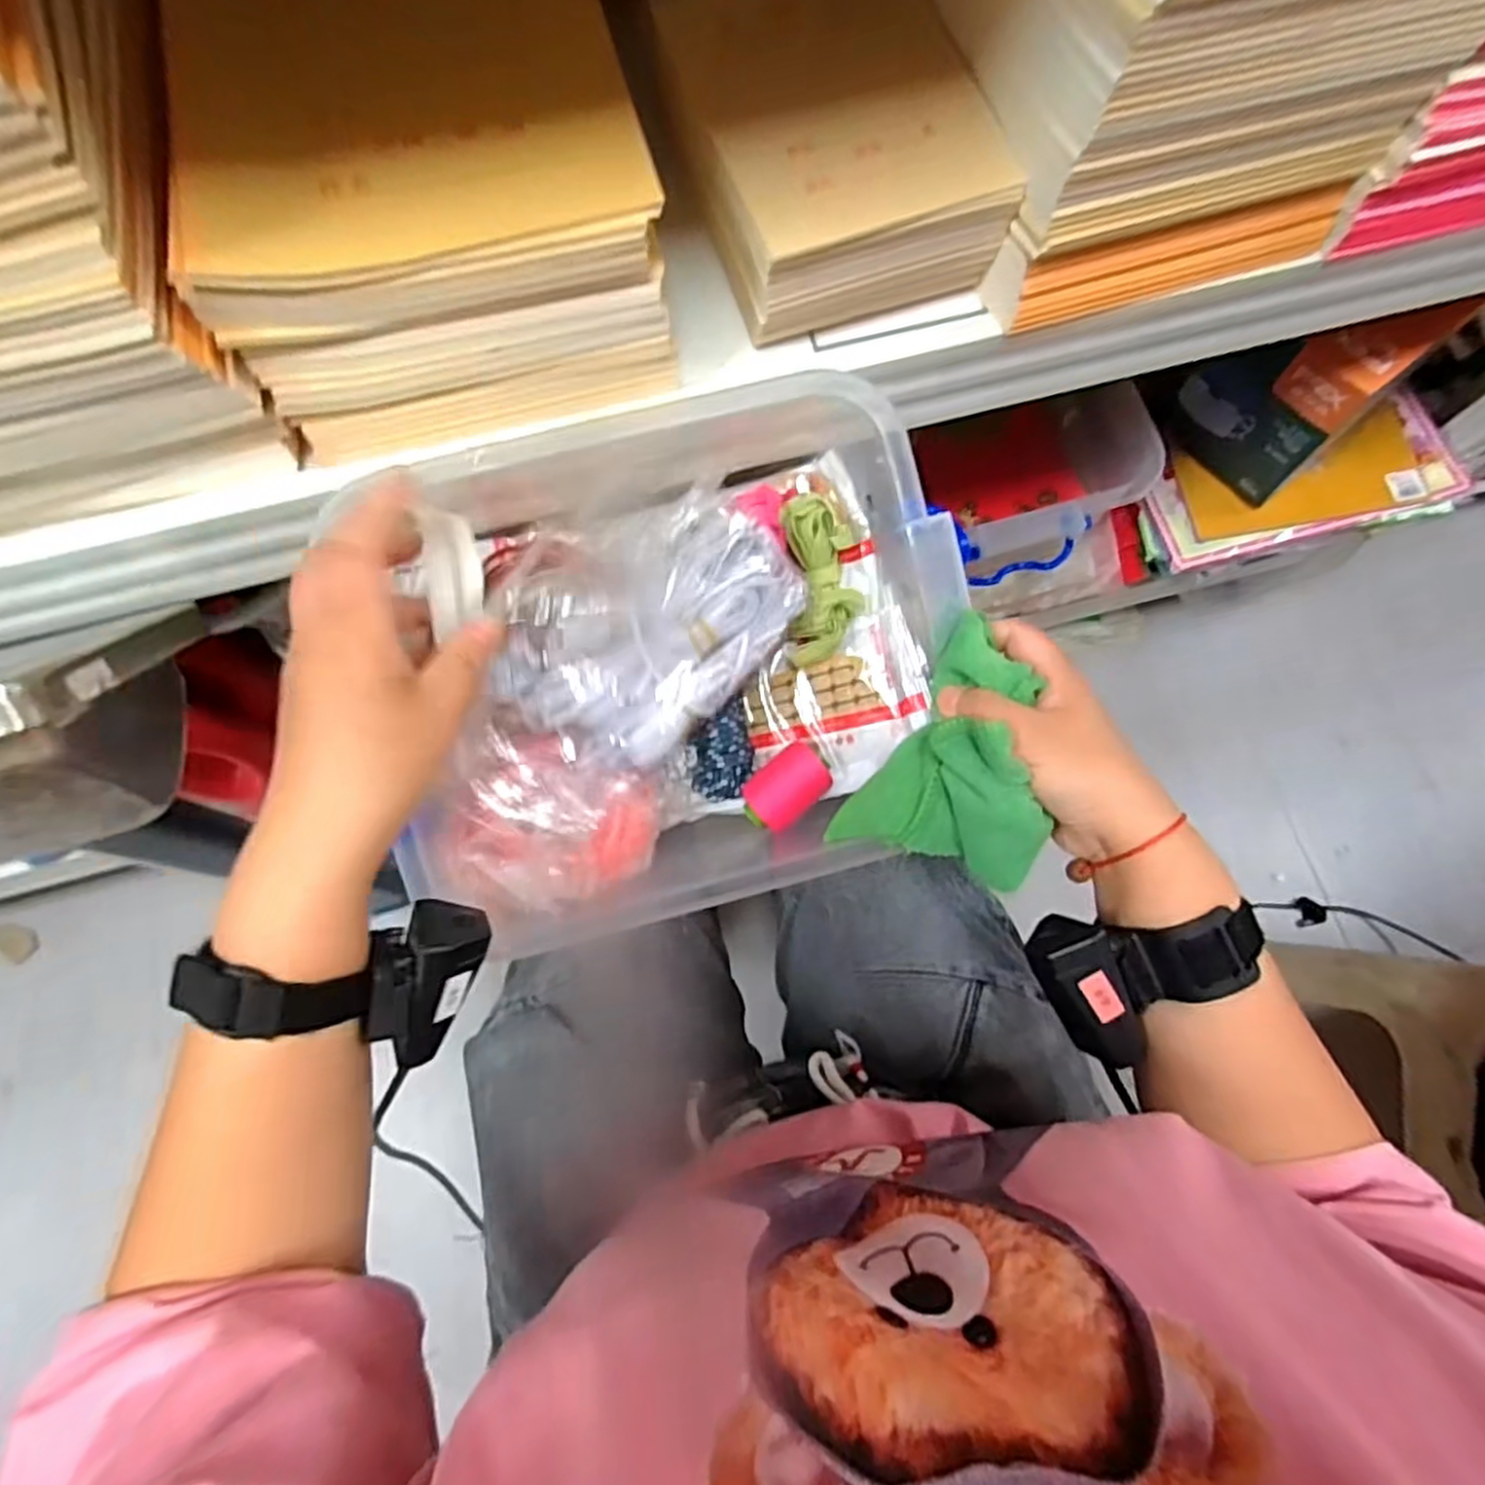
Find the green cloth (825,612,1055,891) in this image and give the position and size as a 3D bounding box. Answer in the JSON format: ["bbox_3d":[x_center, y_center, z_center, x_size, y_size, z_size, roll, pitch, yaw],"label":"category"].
[{"bbox_3d":[0.119,0.014,0.381,0.090,0.059,0.120,33,81,7],"label":"green cloth"}]

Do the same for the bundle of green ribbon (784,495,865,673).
[{"bbox_3d":[0.047,-0.093,0.441,0.042,0.031,0.094,-4,103,0],"label":"bundle of green ribbon"}]

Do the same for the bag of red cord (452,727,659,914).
[{"bbox_3d":[-0.104,0.045,0.416,0.100,0.043,0.089,24,80,6],"label":"bag of red cord"}]

